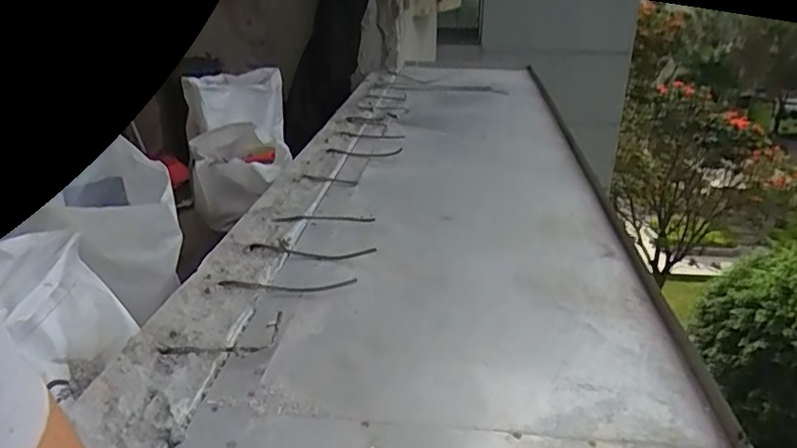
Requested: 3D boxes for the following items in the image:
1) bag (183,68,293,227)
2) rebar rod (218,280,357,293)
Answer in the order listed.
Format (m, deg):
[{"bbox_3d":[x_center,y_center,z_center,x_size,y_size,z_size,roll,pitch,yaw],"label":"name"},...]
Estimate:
[{"bbox_3d":[-0.445,-0.236,1.560,0.262,0.169,0.576,-4,45,-9],"label":"bag"},{"bbox_3d":[-0.170,0.093,0.872,0.208,0.017,0.020,1,25,2],"label":"rebar rod"}]

